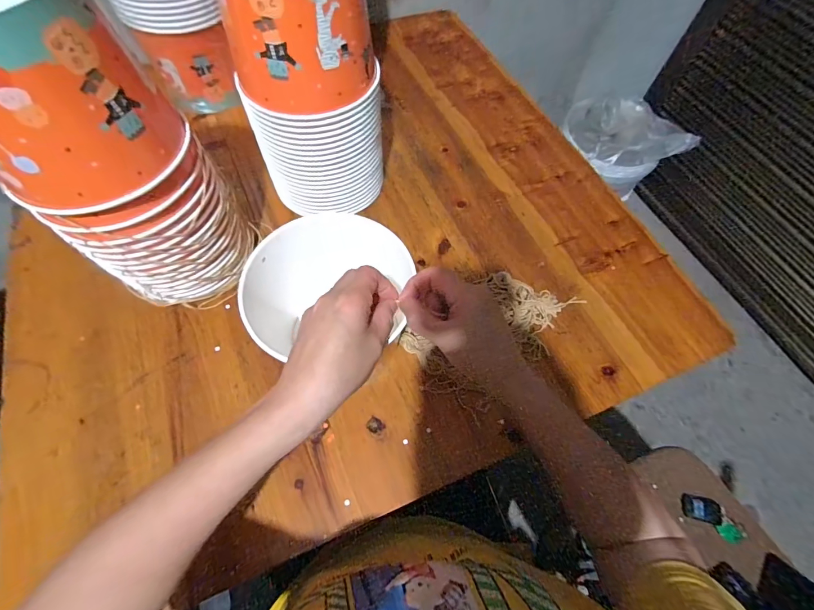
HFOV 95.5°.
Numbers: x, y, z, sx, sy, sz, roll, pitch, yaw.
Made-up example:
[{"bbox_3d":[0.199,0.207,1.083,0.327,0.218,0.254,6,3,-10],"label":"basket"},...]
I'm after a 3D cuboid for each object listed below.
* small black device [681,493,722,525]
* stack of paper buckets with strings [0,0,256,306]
[{"bbox_3d":[0.518,0.358,0.650,0.063,0.013,0.039,16,64,5],"label":"small black device"},{"bbox_3d":[-0.286,-0.133,0.376,0.152,0.311,0.136,-31,69,-17],"label":"stack of paper buckets with strings"}]

